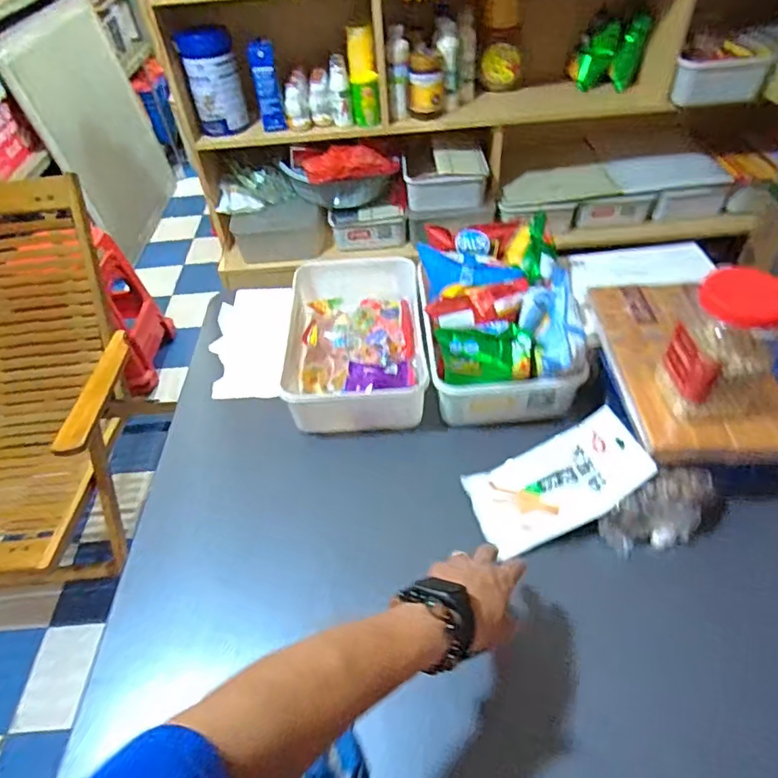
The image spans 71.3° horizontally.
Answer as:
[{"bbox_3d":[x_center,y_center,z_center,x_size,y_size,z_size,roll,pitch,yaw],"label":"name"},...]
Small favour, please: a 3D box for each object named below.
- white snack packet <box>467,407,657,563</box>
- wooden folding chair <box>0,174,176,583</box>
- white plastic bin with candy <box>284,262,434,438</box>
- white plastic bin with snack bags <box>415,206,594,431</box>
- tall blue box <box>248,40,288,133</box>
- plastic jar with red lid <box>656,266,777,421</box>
[{"bbox_3d":[0.221,0.119,0.720,0.226,0.025,0.130,-28,43,5],"label":"white snack packet"},{"bbox_3d":[-1.033,-0.003,1.487,0.586,0.813,0.985,-12,45,-7],"label":"wooden folding chair"},{"bbox_3d":[-0.054,-0.084,0.910,0.214,0.106,0.299,-3,45,2],"label":"white plastic bin with candy"},{"bbox_3d":[0.171,-0.111,0.876,0.226,0.162,0.326,-4,45,1],"label":"white plastic bin with snack bags"},{"bbox_3d":[-0.304,-0.756,1.366,0.063,0.198,0.038,-13,46,-8],"label":"tall blue box"},{"bbox_3d":[0.399,-0.056,0.649,0.095,0.170,0.099,-6,45,-1],"label":"plastic jar with red lid"}]

